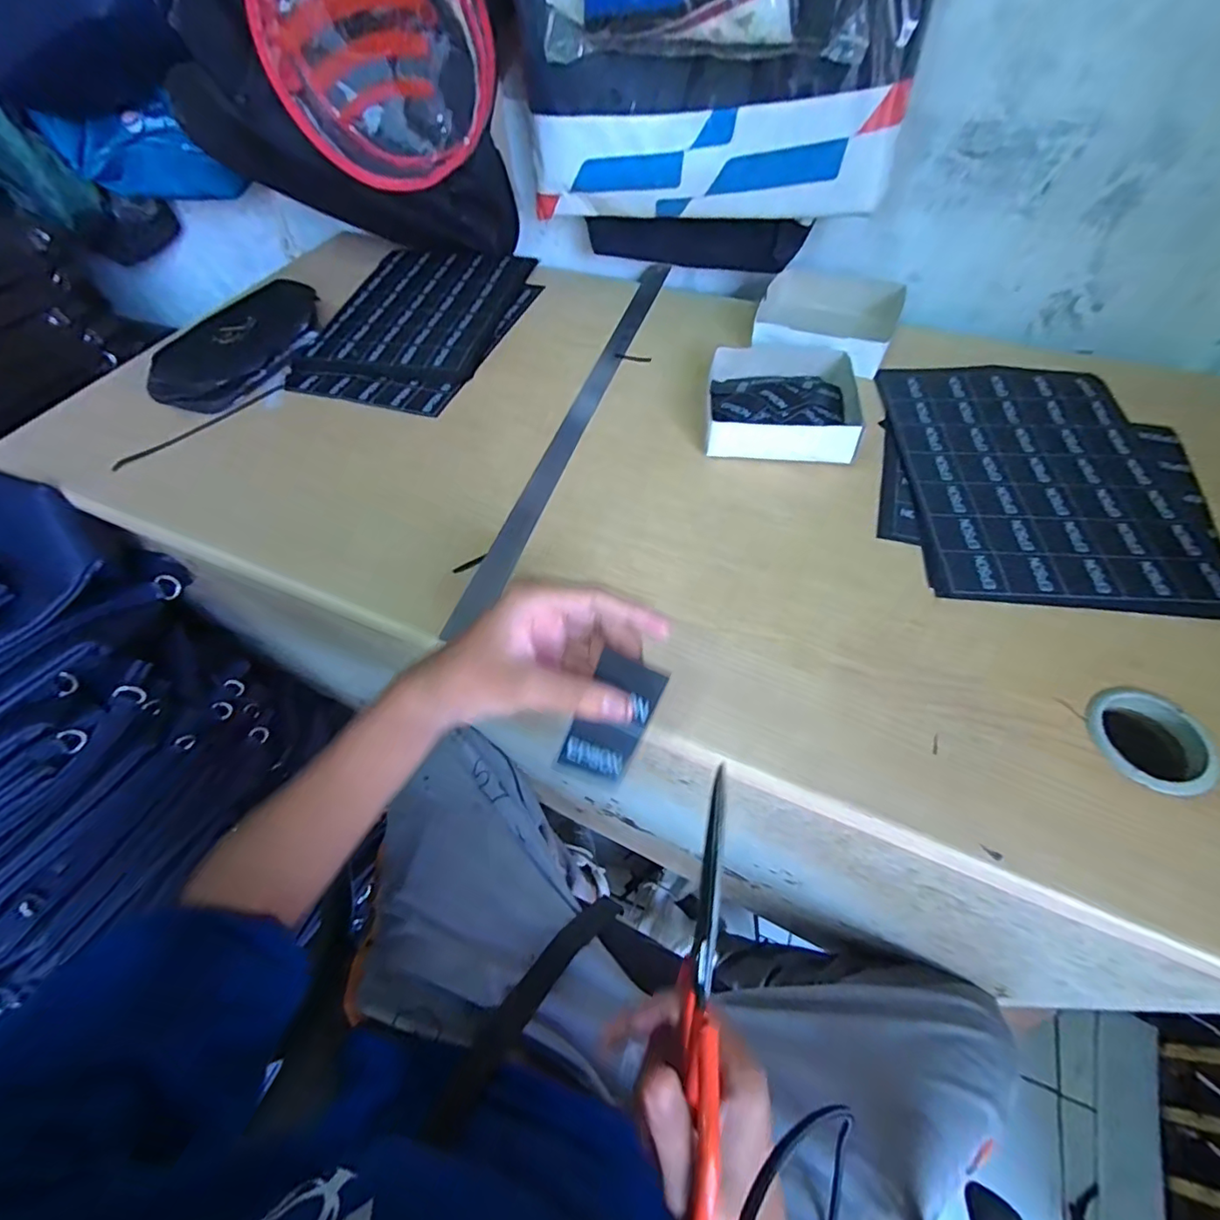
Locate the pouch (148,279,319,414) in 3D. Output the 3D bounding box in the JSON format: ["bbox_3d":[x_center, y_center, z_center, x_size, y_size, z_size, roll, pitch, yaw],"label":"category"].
[{"bbox_3d":[-0.430,-0.307,0.629,0.132,0.040,0.201,15,57,13],"label":"pouch"}]

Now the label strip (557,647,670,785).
[{"bbox_3d":[0.001,0.061,0.299,0.037,0.072,0.009,24,20,4],"label":"label strip"}]

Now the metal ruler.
[{"bbox_3d":[-0.023,-0.222,0.578,0.031,0.008,0.606,13,57,12],"label":"metal ruler"}]

